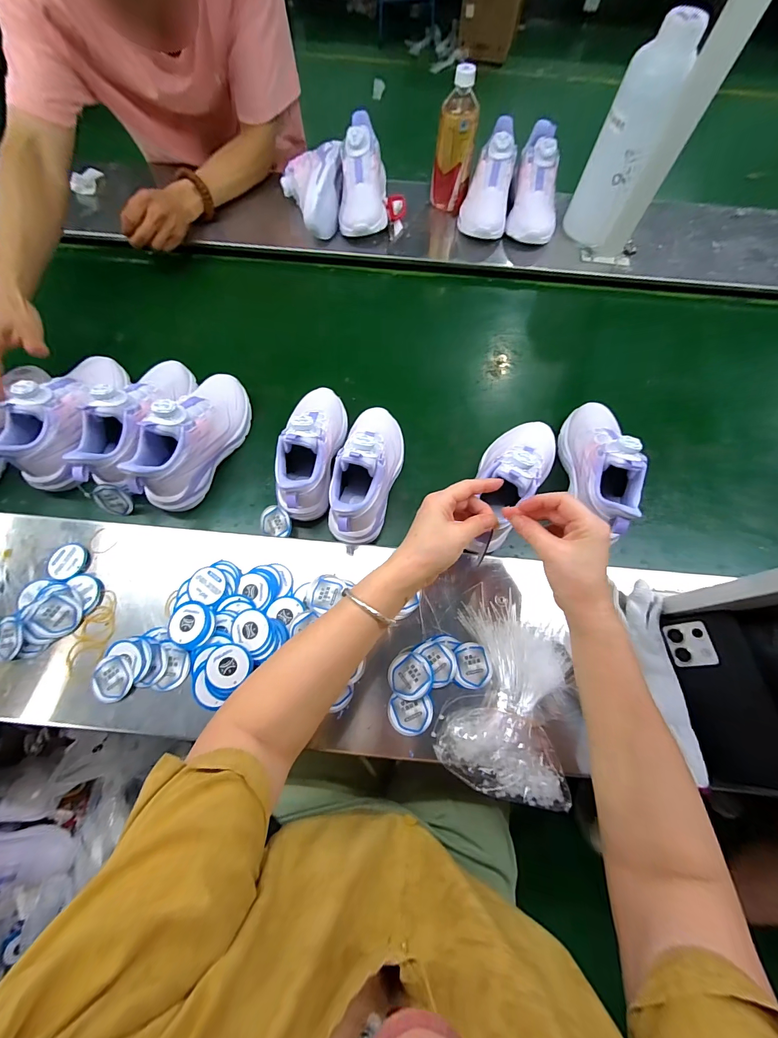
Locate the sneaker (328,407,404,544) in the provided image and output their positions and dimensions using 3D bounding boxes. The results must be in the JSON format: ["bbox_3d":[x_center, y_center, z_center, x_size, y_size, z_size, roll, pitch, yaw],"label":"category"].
[{"bbox_3d":[-0.030,-0.080,0.502,0.093,0.100,0.211,13,62,4],"label":"sneaker"}]

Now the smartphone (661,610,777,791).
[{"bbox_3d":[0.354,0.182,0.391,0.013,0.074,0.163,16,58,-29],"label":"smartphone"}]

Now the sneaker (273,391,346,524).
[{"bbox_3d":[-0.109,-0.105,0.520,0.080,0.110,0.215,5,62,-1],"label":"sneaker"}]

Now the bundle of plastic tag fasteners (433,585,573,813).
[{"bbox_3d":[0.132,0.189,0.413,0.127,0.029,0.197,12,71,4],"label":"bundle of plastic tag fasteners"}]

